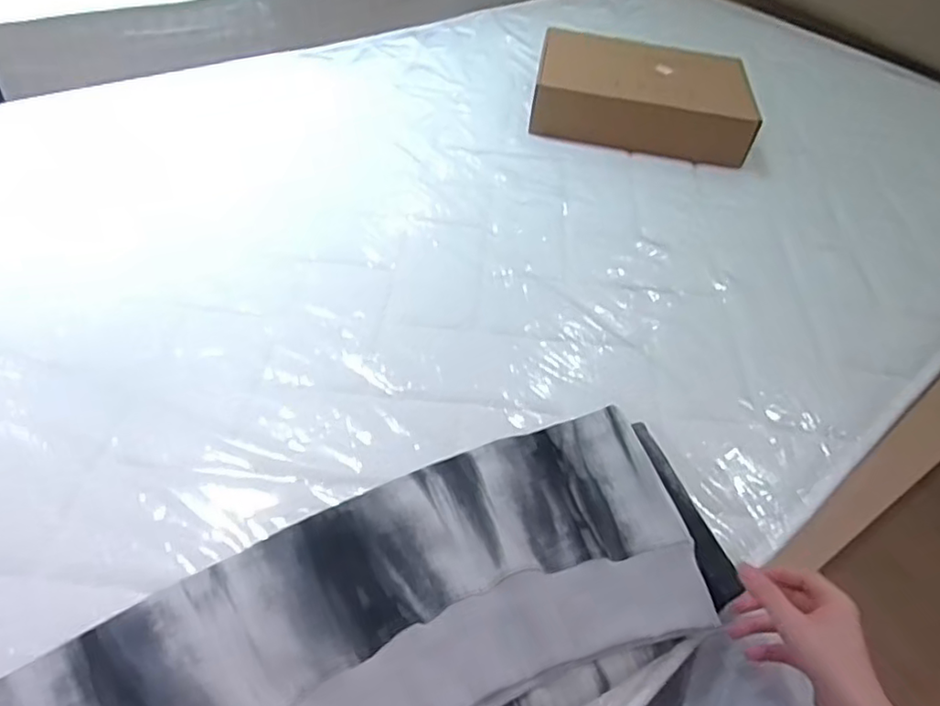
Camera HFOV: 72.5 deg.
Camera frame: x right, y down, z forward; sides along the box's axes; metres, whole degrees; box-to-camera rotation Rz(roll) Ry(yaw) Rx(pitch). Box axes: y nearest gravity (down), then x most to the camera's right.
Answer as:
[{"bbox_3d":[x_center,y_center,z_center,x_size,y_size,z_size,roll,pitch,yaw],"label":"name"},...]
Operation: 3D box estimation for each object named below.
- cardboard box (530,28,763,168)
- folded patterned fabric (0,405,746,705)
[{"bbox_3d":[0.301,-0.451,1.118,0.366,0.115,0.226,15,45,7],"label":"cardboard box"},{"bbox_3d":[-0.057,0.205,0.470,0.567,0.043,0.211,-19,50,-24],"label":"folded patterned fabric"}]

